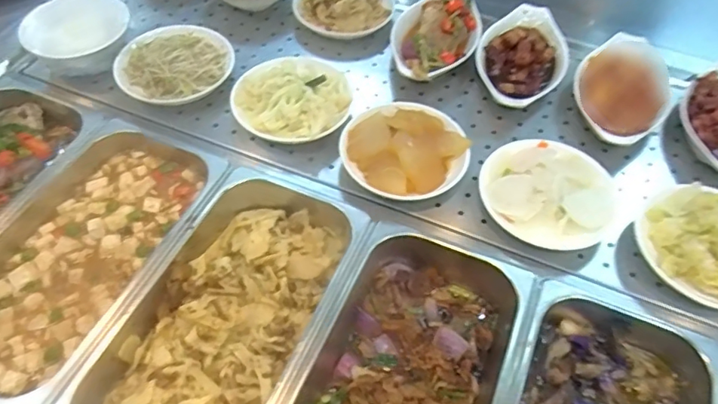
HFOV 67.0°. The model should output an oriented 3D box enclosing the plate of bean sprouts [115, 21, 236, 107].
[{"bbox_3d":[-0.240,-0.188,0.702,0.144,0.039,0.152,1,54,-1],"label":"plate of bean sprouts"}]

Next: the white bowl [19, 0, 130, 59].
[{"bbox_3d":[-0.369,-0.228,0.722,0.135,0.033,0.125,1,54,-1],"label":"white bowl"}]

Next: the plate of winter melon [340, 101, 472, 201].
[{"bbox_3d":[0.054,-0.063,0.622,0.134,0.043,0.132,1,54,-1],"label":"plate of winter melon"}]

